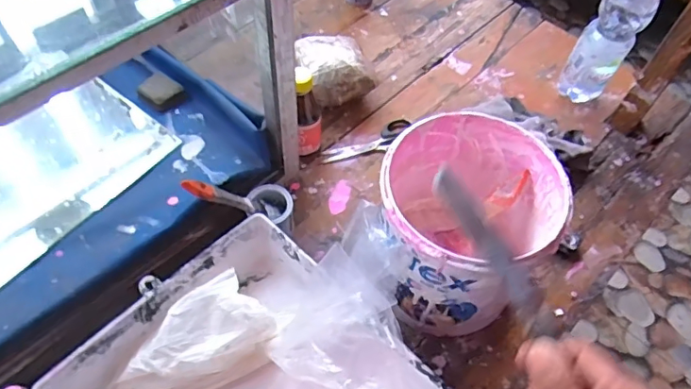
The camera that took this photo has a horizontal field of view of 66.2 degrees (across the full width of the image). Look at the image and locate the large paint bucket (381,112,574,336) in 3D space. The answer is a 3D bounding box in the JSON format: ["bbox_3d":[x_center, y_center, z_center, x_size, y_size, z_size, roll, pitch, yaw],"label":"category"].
[{"bbox_3d":[0.119,0.038,0.594,0.179,0.196,0.173,1,57,-2],"label":"large paint bucket"}]

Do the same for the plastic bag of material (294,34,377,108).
[{"bbox_3d":[-0.017,-0.183,0.799,0.099,0.077,0.111,-20,61,-15],"label":"plastic bag of material"}]

